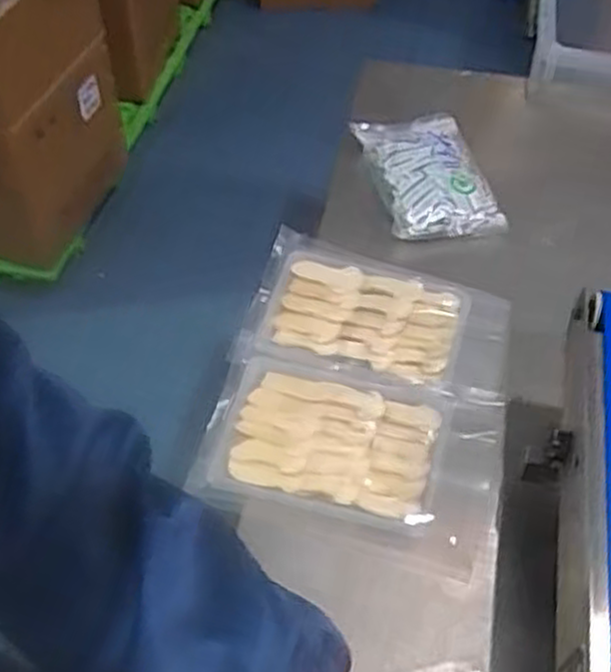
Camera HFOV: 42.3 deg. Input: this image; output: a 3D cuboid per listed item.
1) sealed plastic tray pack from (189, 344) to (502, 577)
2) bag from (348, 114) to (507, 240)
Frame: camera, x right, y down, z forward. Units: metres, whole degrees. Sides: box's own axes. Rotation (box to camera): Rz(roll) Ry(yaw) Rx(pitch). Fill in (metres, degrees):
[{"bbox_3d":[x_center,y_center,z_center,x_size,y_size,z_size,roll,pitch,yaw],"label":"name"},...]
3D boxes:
[{"bbox_3d":[0.042,0.108,0.735,0.272,0.028,0.169,13,52,9],"label":"sealed plastic tray pack"},{"bbox_3d":[0.160,-0.214,1.023,0.143,0.035,0.220,-11,53,-10],"label":"bag"}]

